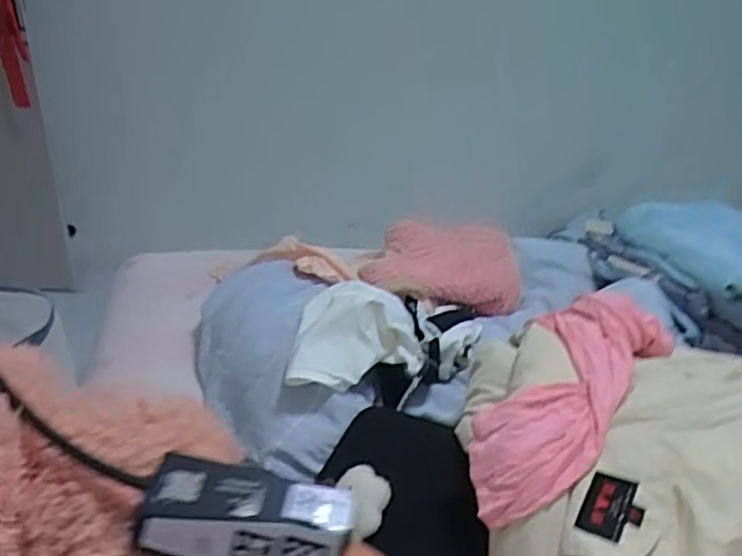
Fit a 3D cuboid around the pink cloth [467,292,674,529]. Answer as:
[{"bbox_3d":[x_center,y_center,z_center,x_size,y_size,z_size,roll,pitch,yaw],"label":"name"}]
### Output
[{"bbox_3d":[0.222,0.132,0.751,0.128,0.071,0.339,26,50,29],"label":"pink cloth"}]

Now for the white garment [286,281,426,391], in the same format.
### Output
[{"bbox_3d":[-0.018,0.077,0.990,0.189,0.090,0.185,4,31,-4],"label":"white garment"}]

